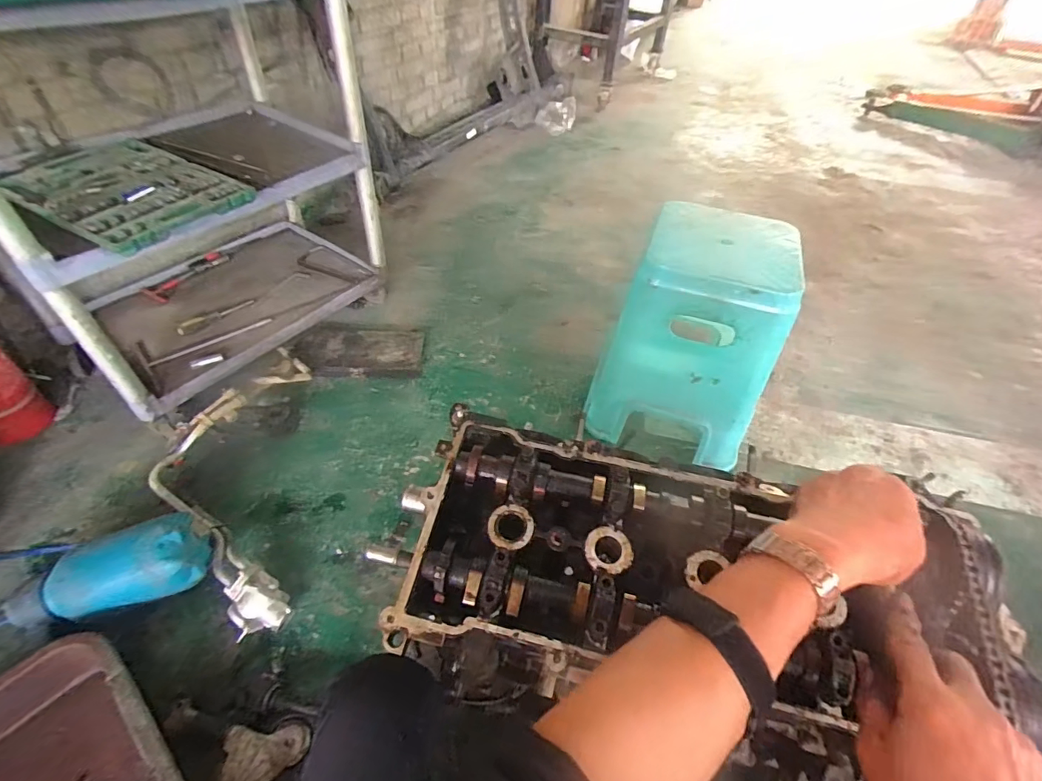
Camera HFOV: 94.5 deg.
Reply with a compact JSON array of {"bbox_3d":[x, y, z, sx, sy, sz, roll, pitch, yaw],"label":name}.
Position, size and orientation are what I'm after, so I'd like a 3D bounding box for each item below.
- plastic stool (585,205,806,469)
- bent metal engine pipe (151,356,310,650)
[{"bbox_3d":[0.358,-0.109,1.067,0.332,0.461,0.291,17,48,11],"label":"plastic stool"},{"bbox_3d":[-0.615,0.153,1.009,0.271,0.101,0.682,-7,47,-11],"label":"bent metal engine pipe"}]

